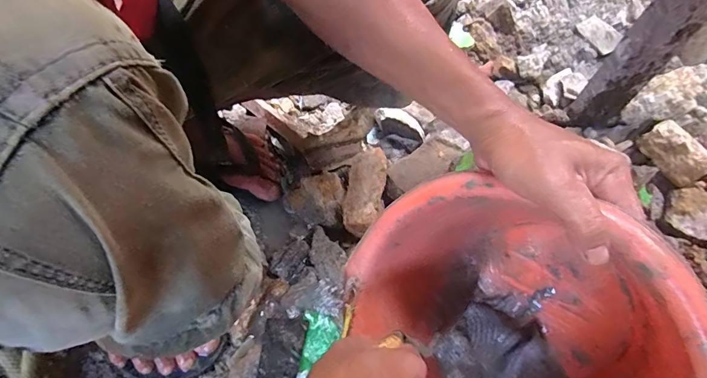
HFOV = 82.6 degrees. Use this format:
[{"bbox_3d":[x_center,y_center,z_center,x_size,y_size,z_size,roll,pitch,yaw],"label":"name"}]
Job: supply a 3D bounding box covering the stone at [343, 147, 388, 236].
[{"bbox_3d":[0.016,-0.001,0.576,0.054,0.046,0.119,5,59,1],"label":"stone"}]

